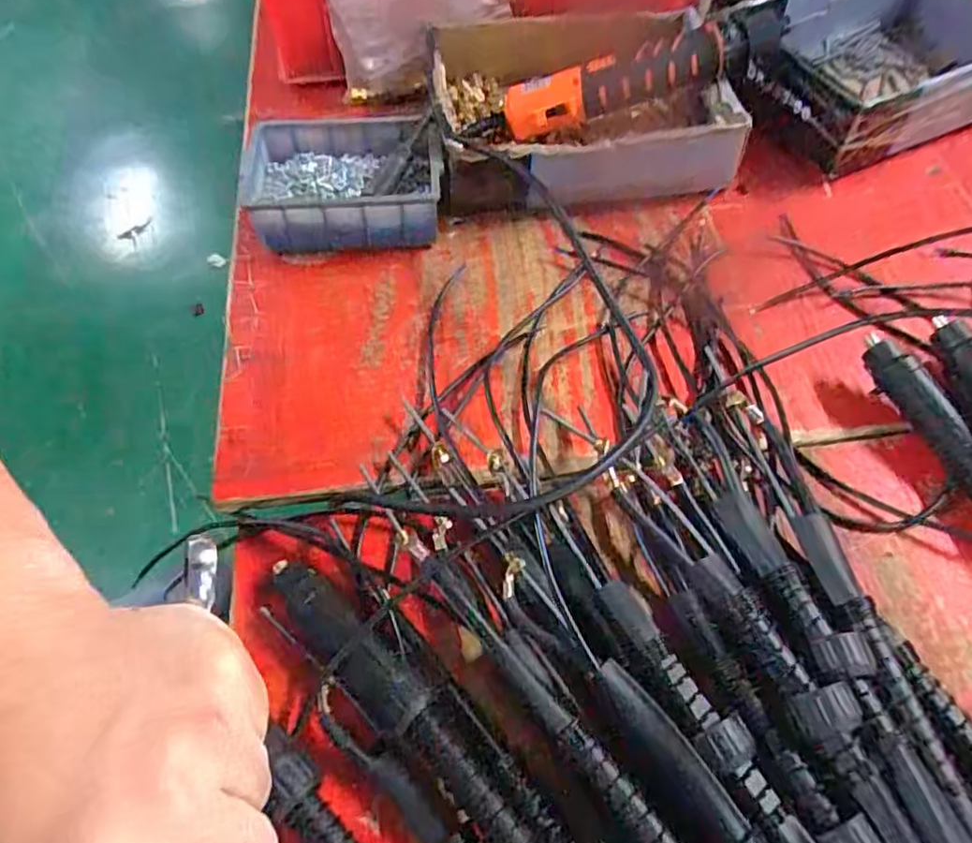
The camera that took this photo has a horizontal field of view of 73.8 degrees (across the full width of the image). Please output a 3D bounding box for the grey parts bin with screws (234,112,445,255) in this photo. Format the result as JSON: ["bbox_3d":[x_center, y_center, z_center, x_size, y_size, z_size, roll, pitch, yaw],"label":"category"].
[{"bbox_3d":[-0.110,-0.186,0.511,0.150,0.052,0.106,-5,60,-3],"label":"grey parts bin with screws"}]

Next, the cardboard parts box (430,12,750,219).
[{"bbox_3d":[0.079,-0.264,0.550,0.237,0.065,0.184,-4,60,-2],"label":"cardboard parts box"}]

